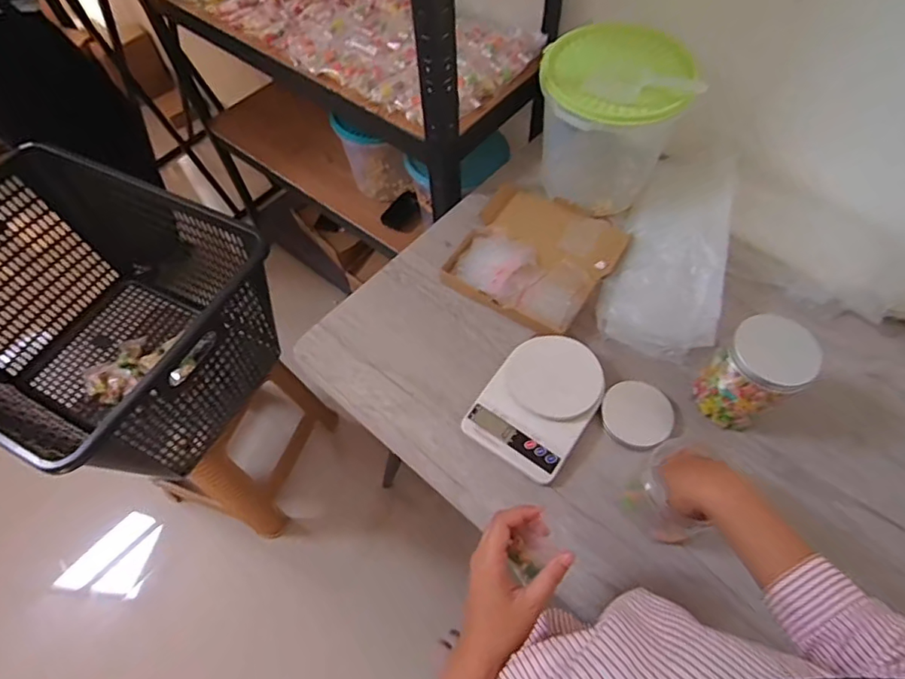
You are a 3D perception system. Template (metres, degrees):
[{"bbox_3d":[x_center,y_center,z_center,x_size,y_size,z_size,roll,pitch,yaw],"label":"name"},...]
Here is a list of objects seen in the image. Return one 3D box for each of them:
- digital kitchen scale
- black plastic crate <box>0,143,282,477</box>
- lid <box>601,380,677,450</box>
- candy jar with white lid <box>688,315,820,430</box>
[{"bbox_3d":[0.110,0.077,0.648,0.126,0.038,0.172,32,66,19],"label":"digital kitchen scale"},{"bbox_3d":[-0.615,-0.025,0.920,0.575,0.318,0.431,24,64,15],"label":"black plastic crate"},{"bbox_3d":[0.230,0.092,0.640,0.085,0.018,0.080,-1,60,2],"label":"lid"},{"bbox_3d":[0.346,0.039,0.592,0.082,0.127,0.081,-1,60,2],"label":"candy jar with white lid"}]

